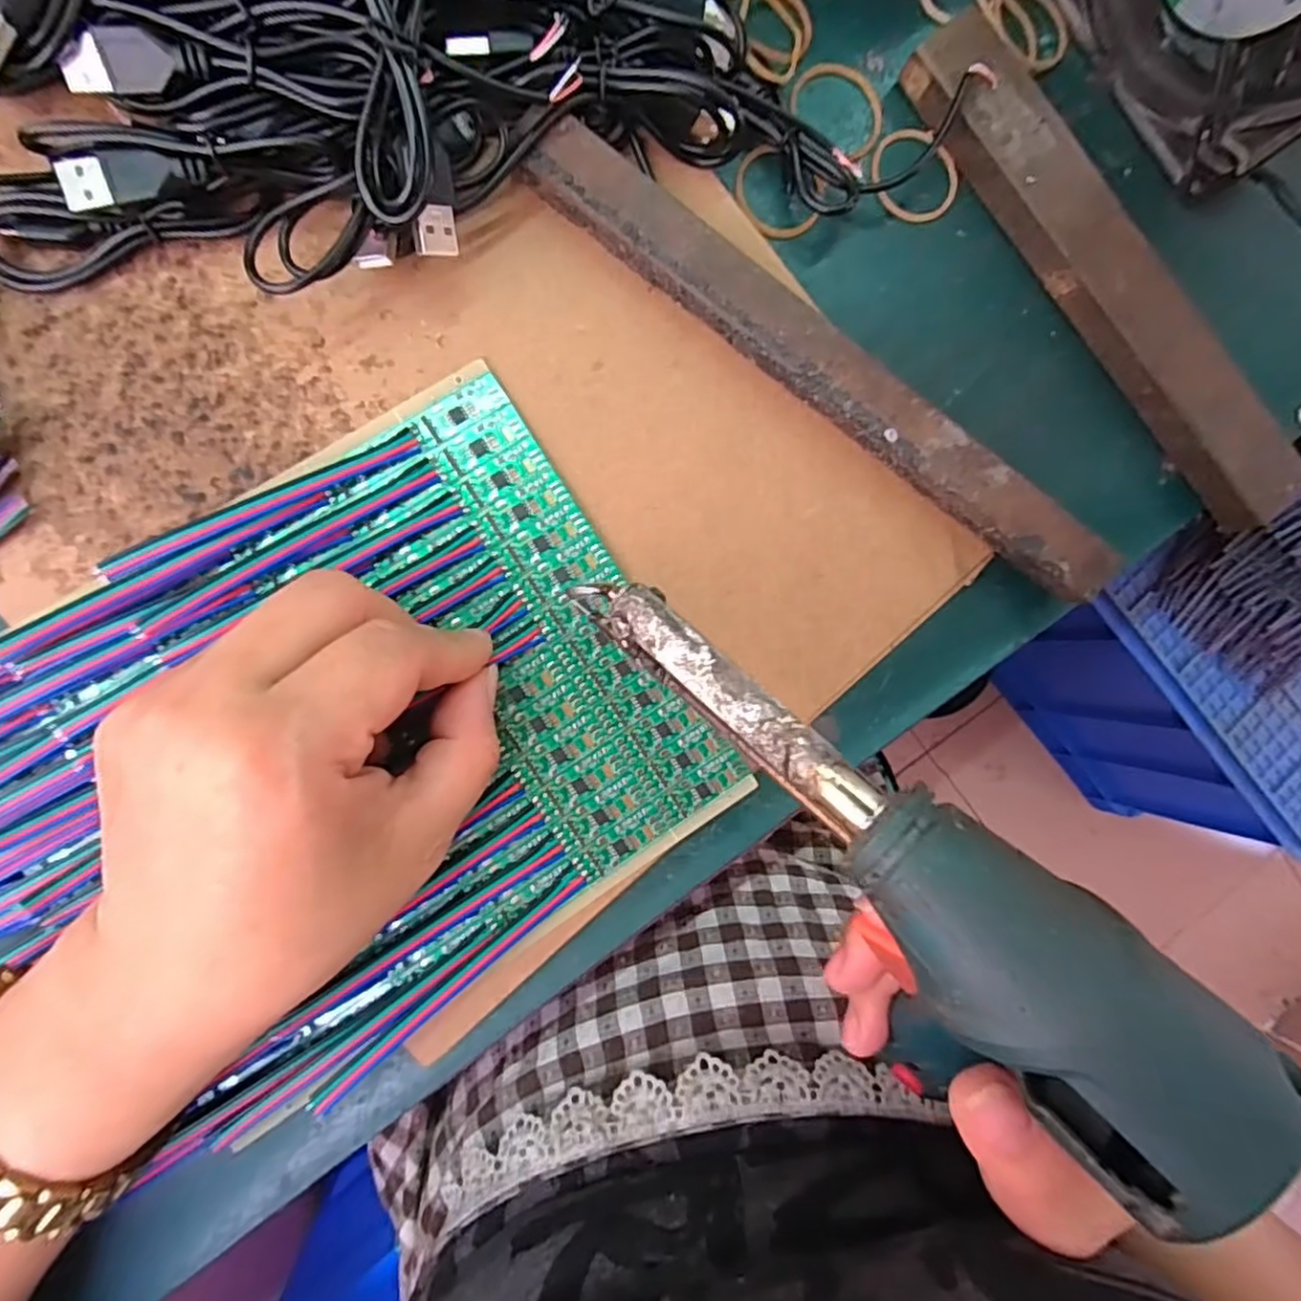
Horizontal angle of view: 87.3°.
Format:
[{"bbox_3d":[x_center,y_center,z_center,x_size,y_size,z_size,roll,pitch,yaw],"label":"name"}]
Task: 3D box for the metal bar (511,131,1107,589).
[{"bbox_3d":[0.059,-0.088,0.226,0.225,0.019,0.020,35,85,-7],"label":"metal bar"}]

